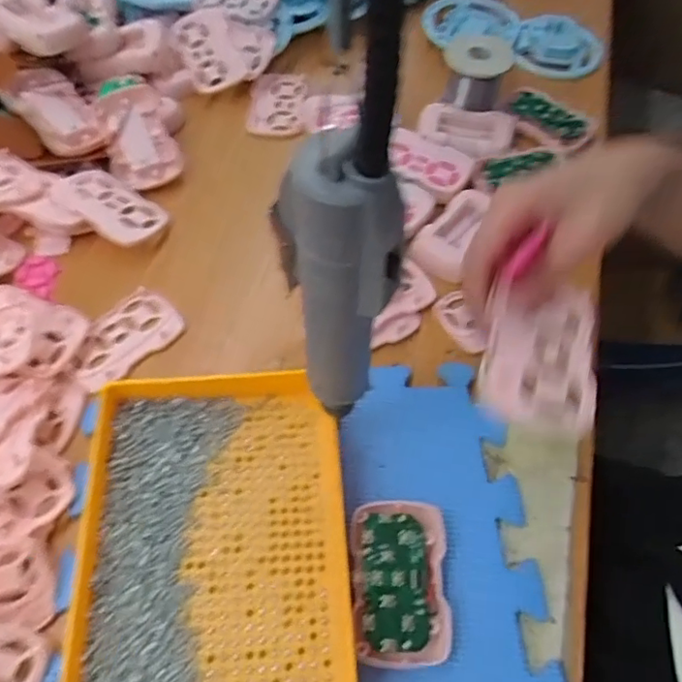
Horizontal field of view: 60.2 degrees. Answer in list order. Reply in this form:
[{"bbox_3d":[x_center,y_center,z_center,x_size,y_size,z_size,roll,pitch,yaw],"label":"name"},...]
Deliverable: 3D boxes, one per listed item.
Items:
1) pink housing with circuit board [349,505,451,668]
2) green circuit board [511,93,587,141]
[{"bbox_3d":[0.034,0.140,0.344,0.055,0.015,0.087,2,59,-2],"label":"pink housing with circuit board"},{"bbox_3d":[0.202,-0.220,0.572,0.073,0.004,0.033,34,73,16],"label":"green circuit board"}]

